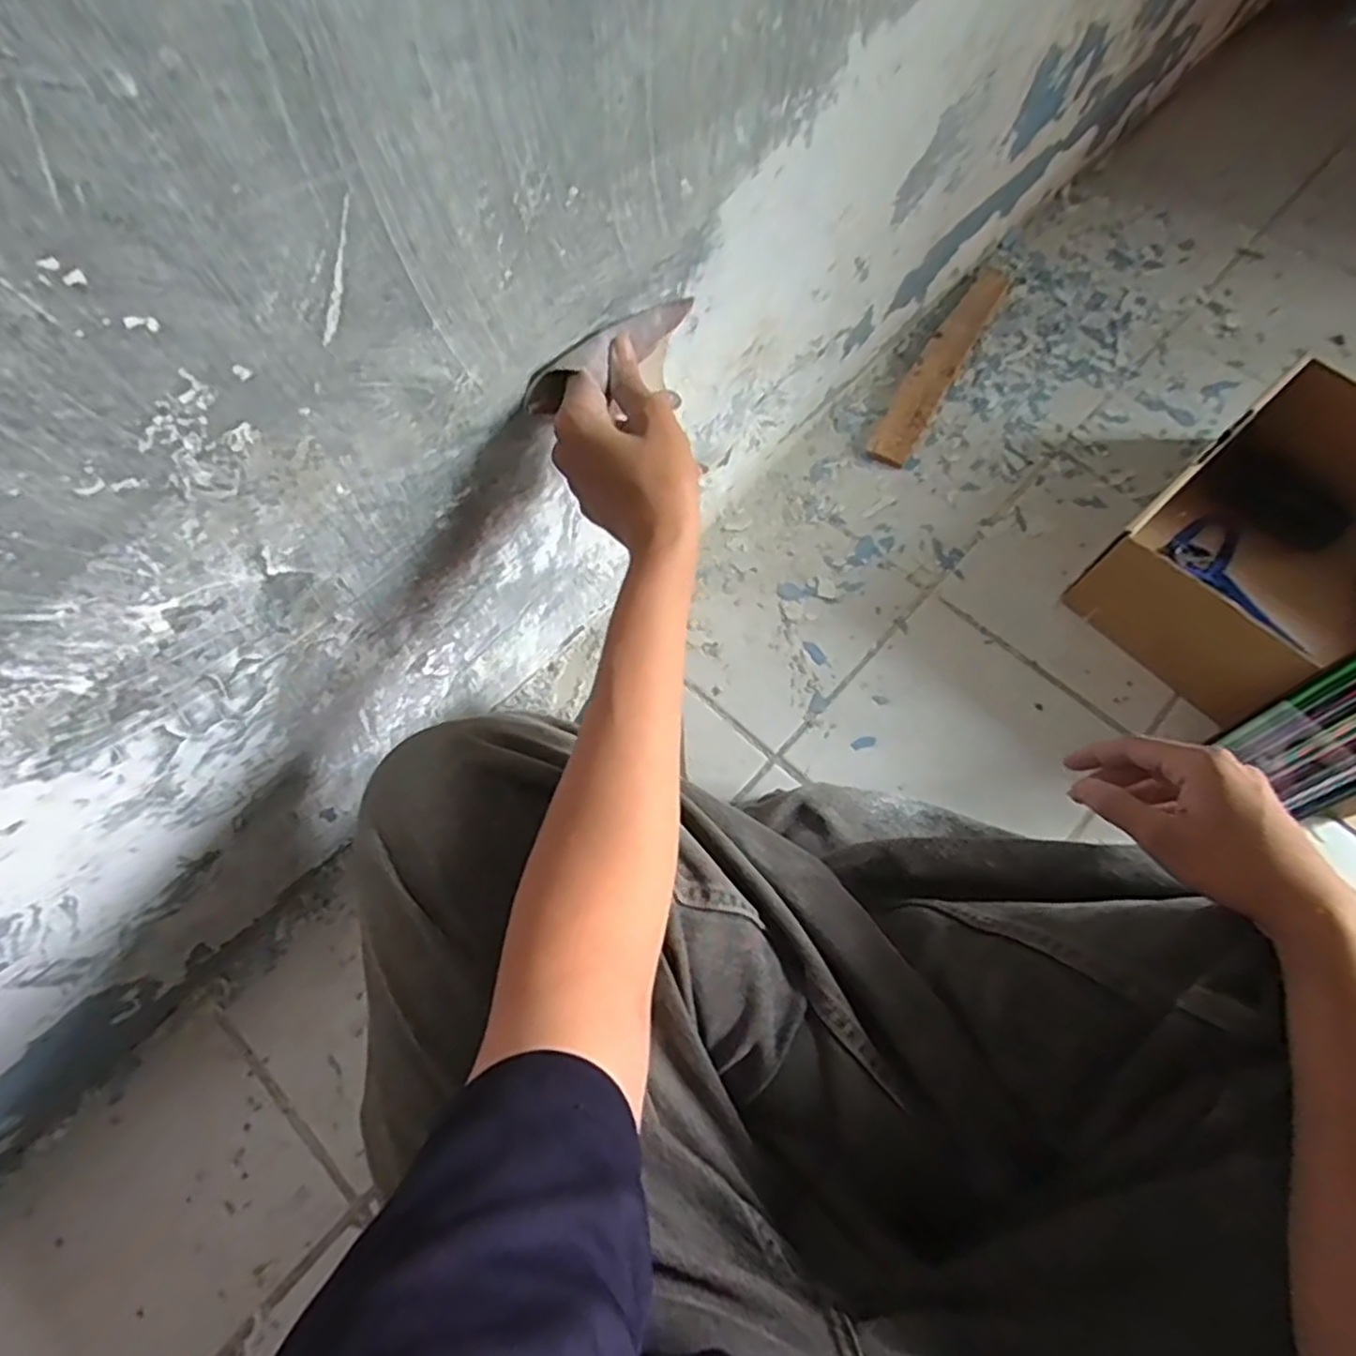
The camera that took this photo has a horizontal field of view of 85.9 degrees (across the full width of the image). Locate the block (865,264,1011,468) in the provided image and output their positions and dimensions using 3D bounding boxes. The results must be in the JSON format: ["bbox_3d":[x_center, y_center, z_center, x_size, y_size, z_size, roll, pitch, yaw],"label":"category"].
[{"bbox_3d":[0.260,-0.314,0.720,0.040,0.016,0.272,29,71,12],"label":"block"}]

